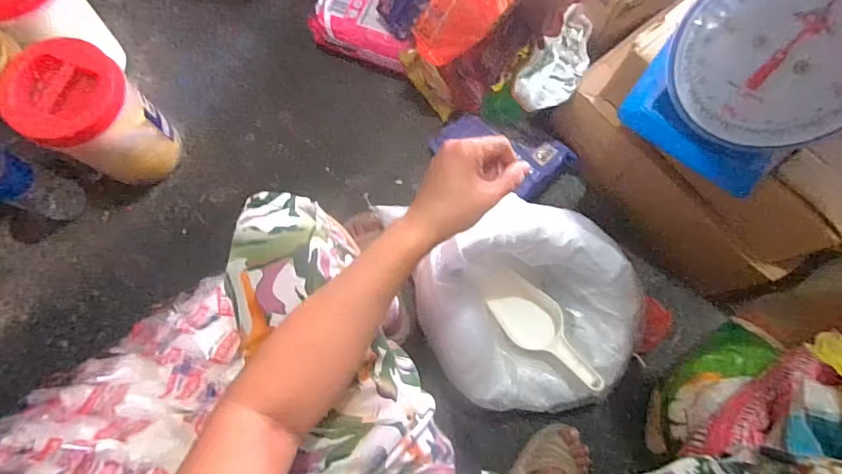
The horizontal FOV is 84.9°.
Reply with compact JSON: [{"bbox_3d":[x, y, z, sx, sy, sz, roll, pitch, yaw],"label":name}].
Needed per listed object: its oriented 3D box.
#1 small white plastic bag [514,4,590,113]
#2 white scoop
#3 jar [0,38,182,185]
[{"bbox_3d":[0.226,-0.280,0.747,0.085,0.057,0.192,27,78,7],"label":"small white plastic bag"},{"bbox_3d":[0.193,0.149,0.708,0.083,0.054,0.212,-41,52,-9],"label":"white scoop"},{"bbox_3d":[-0.530,-0.192,0.765,0.151,0.222,0.153,0,76,1],"label":"jar"}]

